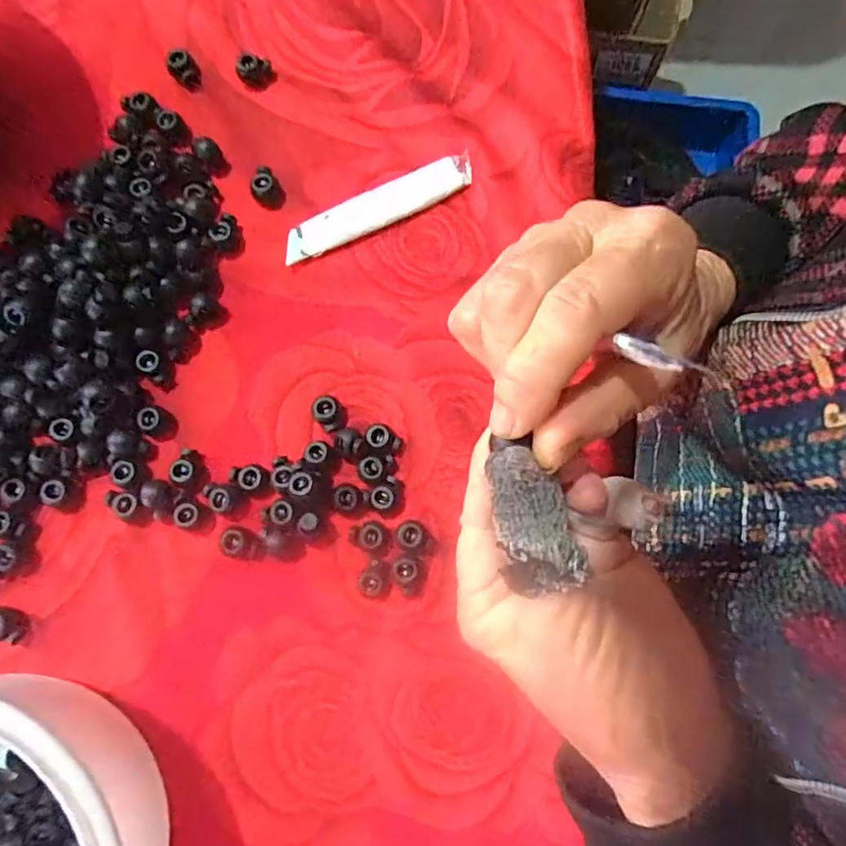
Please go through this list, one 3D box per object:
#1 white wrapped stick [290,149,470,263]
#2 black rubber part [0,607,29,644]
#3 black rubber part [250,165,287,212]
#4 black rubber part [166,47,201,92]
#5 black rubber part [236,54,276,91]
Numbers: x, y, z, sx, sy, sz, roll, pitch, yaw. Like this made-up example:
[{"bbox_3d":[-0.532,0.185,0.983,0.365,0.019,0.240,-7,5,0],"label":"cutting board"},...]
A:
[{"bbox_3d":[-0.024,-0.118,0.304,0.111,0.006,0.019,-26,81,-6],"label":"white wrapped stick"},{"bbox_3d":[-0.200,0.097,0.265,0.016,0.014,0.012,24,80,3],"label":"black rubber part"},{"bbox_3d":[-0.085,-0.128,0.303,0.016,0.012,0.019,-26,81,-5],"label":"black rubber part"},{"bbox_3d":[-0.136,-0.201,0.316,0.015,0.013,0.016,0,80,-1],"label":"black rubber part"},{"bbox_3d":[-0.096,-0.201,0.317,0.020,0.012,0.015,-21,81,-5],"label":"black rubber part"}]

